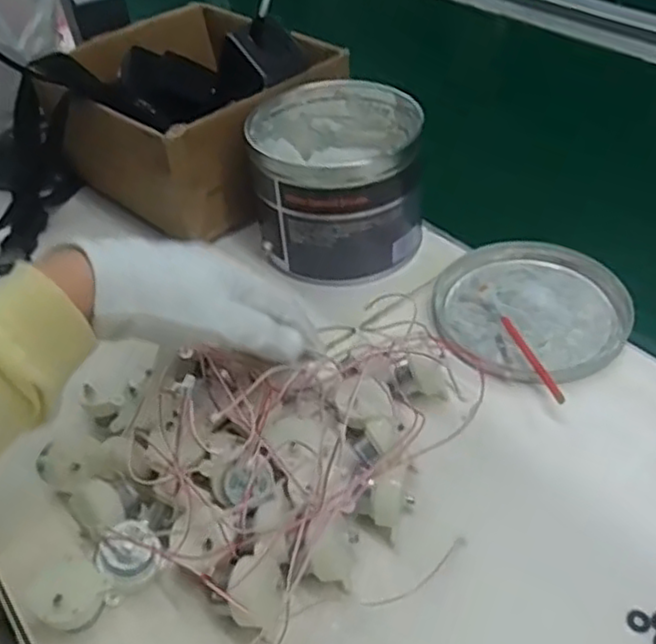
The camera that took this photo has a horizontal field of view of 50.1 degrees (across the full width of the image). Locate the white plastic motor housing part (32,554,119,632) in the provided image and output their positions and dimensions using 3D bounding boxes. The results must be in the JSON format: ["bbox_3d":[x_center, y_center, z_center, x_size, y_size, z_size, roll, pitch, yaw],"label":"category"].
[{"bbox_3d":[-0.126,0.135,0.343,0.032,0.030,0.031,-2,42,2],"label":"white plastic motor housing part"}]

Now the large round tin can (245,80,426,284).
[{"bbox_3d":[0.007,-0.110,0.541,0.119,0.104,0.131,-7,42,-4],"label":"large round tin can"}]

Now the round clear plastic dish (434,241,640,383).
[{"bbox_3d":[0.138,-0.012,0.492,0.128,0.014,0.130,-2,42,2],"label":"round clear plastic dish"}]

